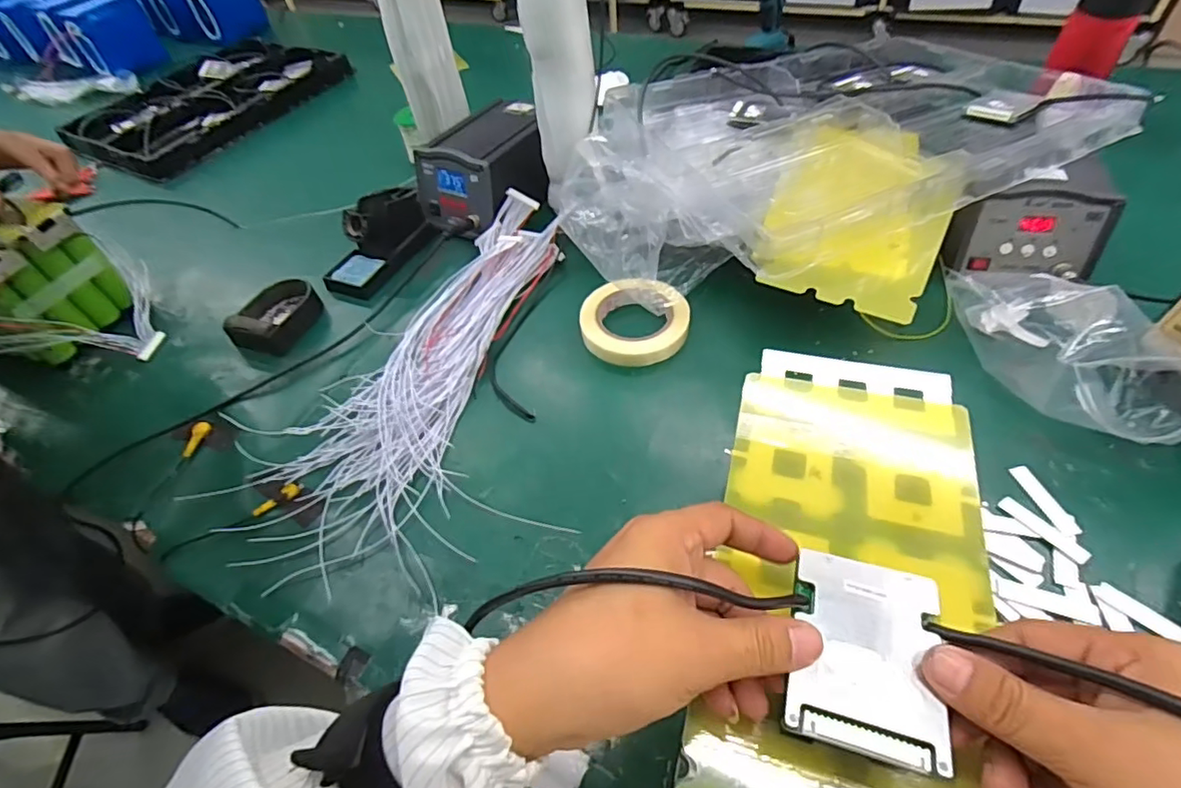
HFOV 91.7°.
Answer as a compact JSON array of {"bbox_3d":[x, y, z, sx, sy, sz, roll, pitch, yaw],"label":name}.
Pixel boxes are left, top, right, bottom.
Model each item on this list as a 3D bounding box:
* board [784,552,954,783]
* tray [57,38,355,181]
[{"bbox_3d":[0.118,0.109,0.245,0.059,0.005,0.080,11,51,15],"label":"board"},{"bbox_3d":[-0.815,-0.623,1.221,0.378,0.065,0.485,24,58,24],"label":"tray"}]

